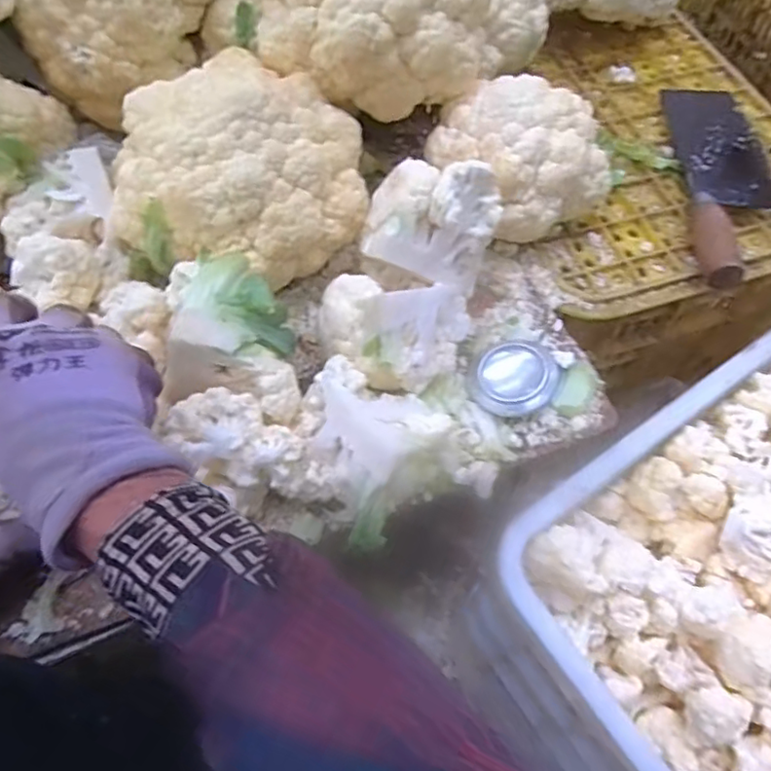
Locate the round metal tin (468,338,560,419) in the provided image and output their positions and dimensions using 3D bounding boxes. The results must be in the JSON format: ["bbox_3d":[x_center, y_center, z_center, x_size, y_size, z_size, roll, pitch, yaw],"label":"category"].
[{"bbox_3d":[0.094,-0.007,0.450,0.060,0.031,0.062,1,61,-2],"label":"round metal tin"}]

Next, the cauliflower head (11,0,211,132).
[{"bbox_3d":[-0.222,-0.314,0.502,0.132,0.124,0.140,1,61,-2],"label":"cauliflower head"}]

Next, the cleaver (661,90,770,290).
[{"bbox_3d":[0.320,-0.200,0.567,0.090,0.035,0.285,7,61,1],"label":"cleaver"}]

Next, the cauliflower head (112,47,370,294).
[{"bbox_3d":[-0.111,-0.160,0.445,0.165,0.085,0.151,1,61,-2],"label":"cauliflower head"}]

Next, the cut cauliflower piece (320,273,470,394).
[{"bbox_3d":[0.009,-0.042,0.423,0.105,0.066,0.079,4,61,-1],"label":"cut cauliflower piece"}]

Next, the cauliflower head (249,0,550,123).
[{"bbox_3d":[0.001,-0.294,0.460,0.190,0.115,0.140,-26,66,-16],"label":"cauliflower head"}]

